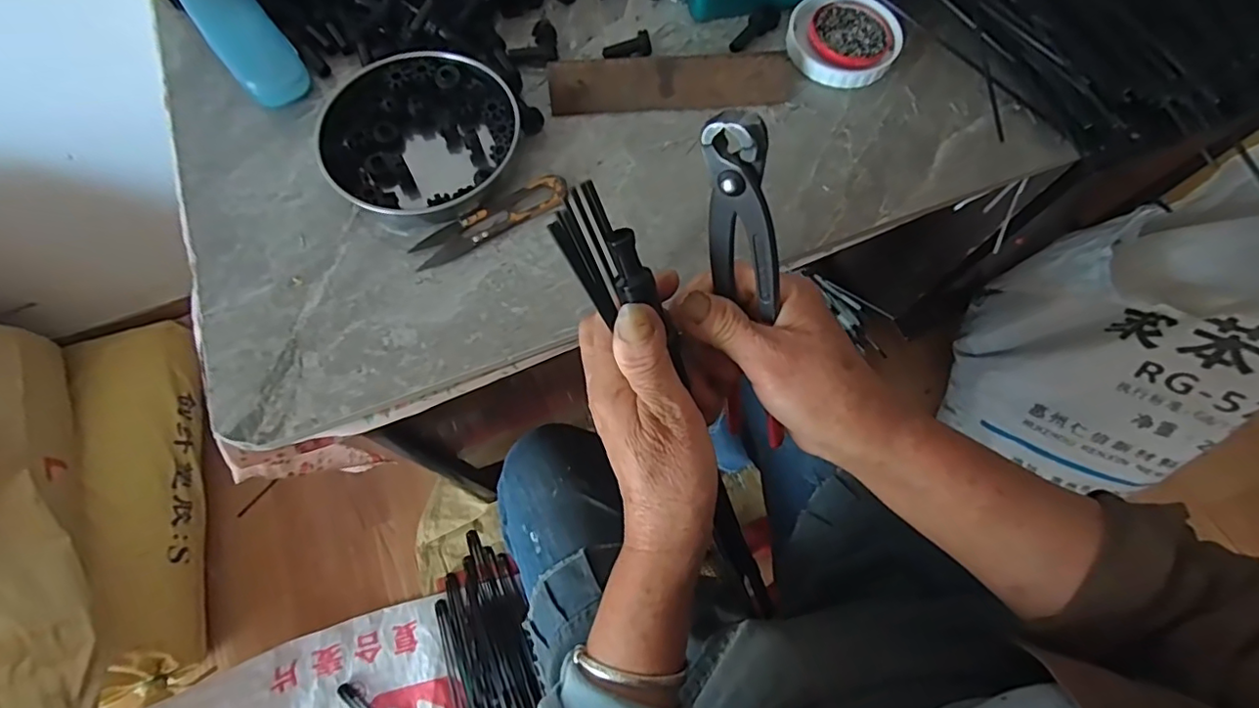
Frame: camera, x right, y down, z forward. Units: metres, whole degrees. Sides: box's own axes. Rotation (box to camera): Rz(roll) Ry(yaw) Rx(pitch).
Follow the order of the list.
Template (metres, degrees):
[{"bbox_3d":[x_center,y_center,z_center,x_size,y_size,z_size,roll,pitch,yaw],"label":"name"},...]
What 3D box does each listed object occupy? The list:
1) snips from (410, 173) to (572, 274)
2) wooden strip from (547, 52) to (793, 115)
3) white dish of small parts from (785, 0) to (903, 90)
[{"bbox_3d":[-0.097,-0.094,0.396,0.113,0.011,0.026,-28,72,-10],"label":"snips"},{"bbox_3d":[0.033,-0.207,0.430,0.184,0.035,0.006,-3,31,-2],"label":"wooden strip"},{"bbox_3d":[0.170,-0.254,0.453,0.087,0.014,0.085,0,69,0],"label":"white dish of small parts"}]

